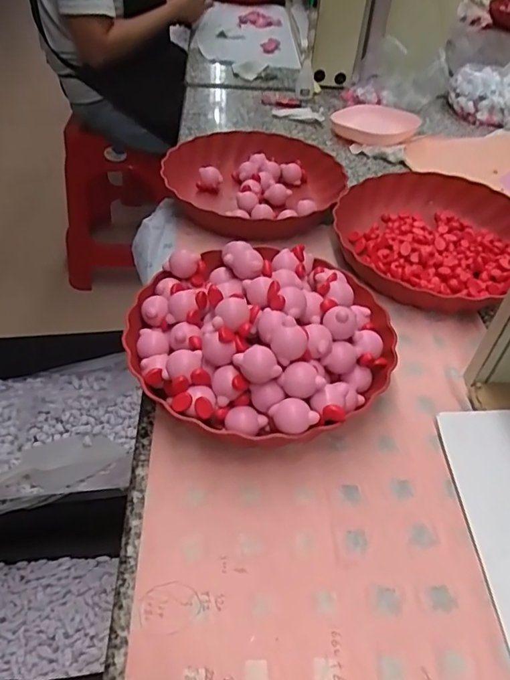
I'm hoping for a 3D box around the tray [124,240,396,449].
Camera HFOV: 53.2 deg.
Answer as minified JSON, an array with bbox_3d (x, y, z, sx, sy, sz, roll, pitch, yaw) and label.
[{"bbox_3d":[0.006,-0.008,0.471,0.219,0.094,0.225,31,52,24],"label":"tray"}]

